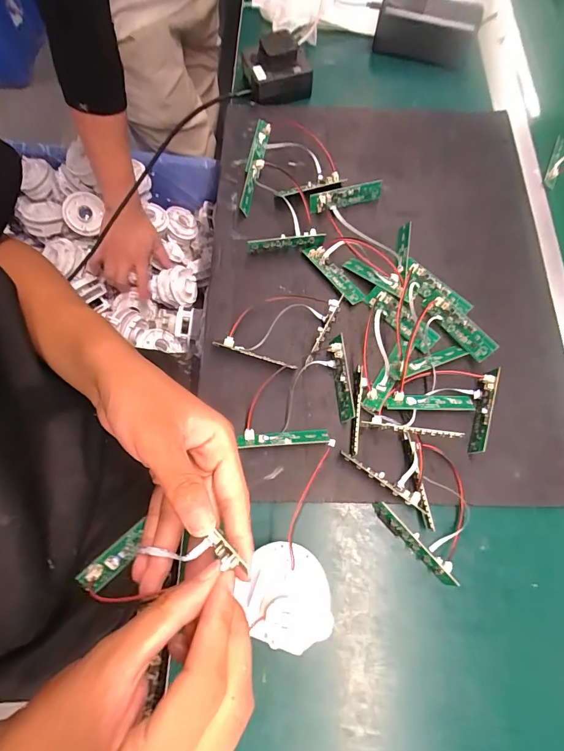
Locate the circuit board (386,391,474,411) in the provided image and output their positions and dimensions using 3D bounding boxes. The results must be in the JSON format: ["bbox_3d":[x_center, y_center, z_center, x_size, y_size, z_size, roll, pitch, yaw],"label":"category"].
[{"bbox_3d":[0.137,0.024,0.351,0.081,0.006,0.016,1,71,0],"label":"circuit board"}]

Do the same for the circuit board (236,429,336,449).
[{"bbox_3d":[0.004,0.056,0.341,0.083,0.008,0.015,-1,71,0],"label":"circuit board"}]

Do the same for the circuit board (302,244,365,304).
[{"bbox_3d":[0.054,-0.108,0.398,0.017,0.008,0.081,-37,75,-12],"label":"circuit board"}]

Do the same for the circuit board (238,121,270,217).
[{"bbox_3d":[-0.031,-0.242,0.440,0.019,0.014,0.127,8,72,0],"label":"circuit board"}]

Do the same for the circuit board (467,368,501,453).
[{"bbox_3d":[0.179,0.031,0.344,0.010,0.020,0.076,23,73,-19],"label":"circuit board"}]

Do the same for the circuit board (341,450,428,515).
[{"bbox_3d":[0.085,0.091,0.328,0.082,0.021,0.011,31,74,10],"label":"circuit board"}]

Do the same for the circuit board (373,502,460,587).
[{"bbox_3d":[0.111,0.137,0.317,0.012,0.018,0.080,-40,75,-13],"label":"circuit board"}]

